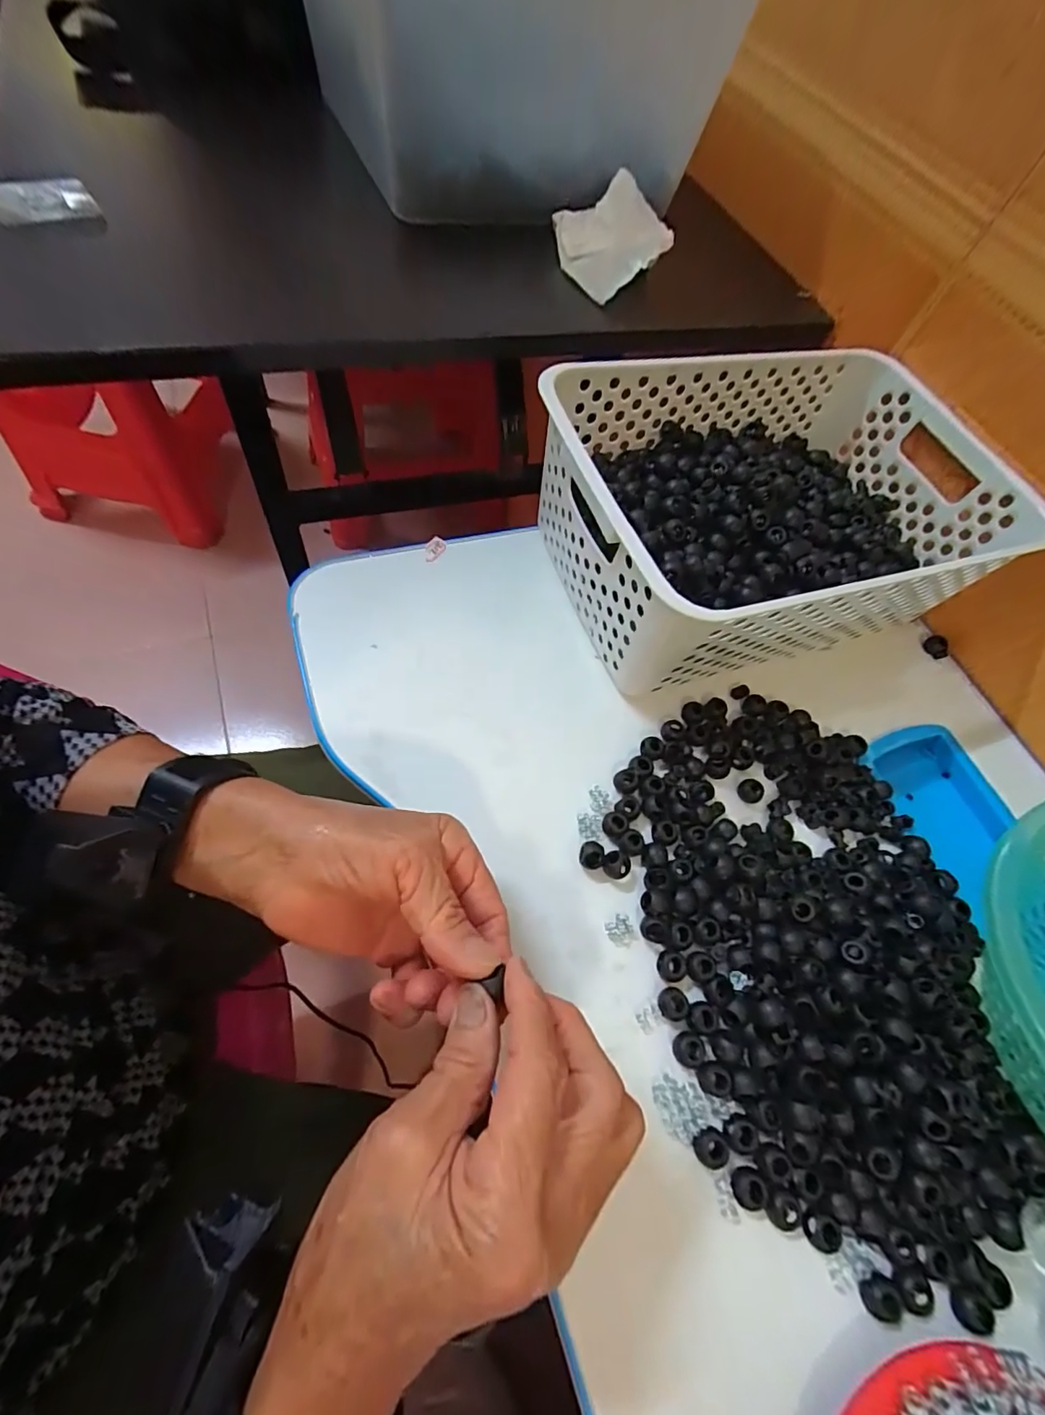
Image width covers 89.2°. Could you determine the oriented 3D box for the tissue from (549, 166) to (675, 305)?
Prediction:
[{"bbox_3d":[0.063,-0.343,0.389,0.068,0.026,0.095,-28,78,20],"label":"tissue"}]

